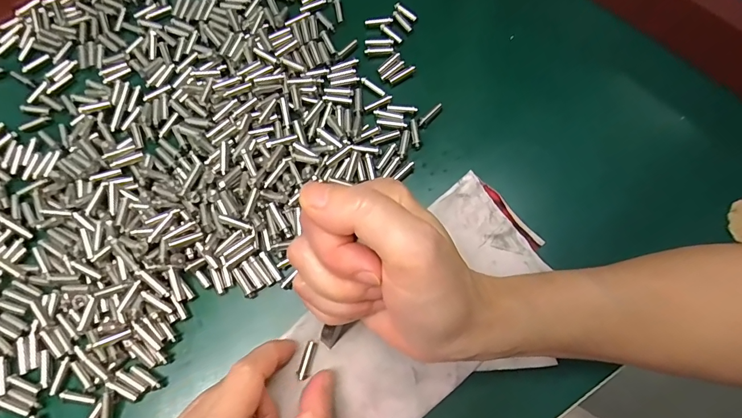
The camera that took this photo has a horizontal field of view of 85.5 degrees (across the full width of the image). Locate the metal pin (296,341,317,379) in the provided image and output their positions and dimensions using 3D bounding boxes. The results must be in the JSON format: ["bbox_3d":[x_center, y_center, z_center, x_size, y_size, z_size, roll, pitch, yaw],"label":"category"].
[{"bbox_3d":[-0.036,0.086,0.228,0.006,0.004,0.021,15,75,5],"label":"metal pin"}]

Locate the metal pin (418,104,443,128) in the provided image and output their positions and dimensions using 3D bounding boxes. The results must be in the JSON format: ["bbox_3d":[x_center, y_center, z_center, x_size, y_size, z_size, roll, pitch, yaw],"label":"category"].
[{"bbox_3d":[0.042,-0.064,0.273,0.020,0.004,0.006,-41,78,-10],"label":"metal pin"}]

